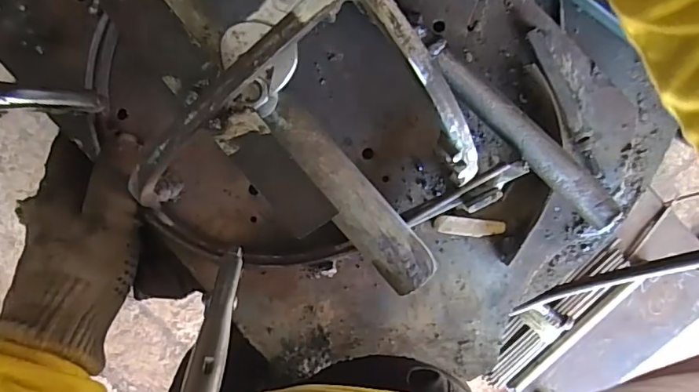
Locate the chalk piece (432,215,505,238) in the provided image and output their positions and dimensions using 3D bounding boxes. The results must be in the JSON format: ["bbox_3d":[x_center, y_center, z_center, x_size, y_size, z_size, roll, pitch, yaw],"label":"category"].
[{"bbox_3d":[0.081,0.021,0.344,0.046,0.005,0.012,7,98,-2],"label":"chalk piece"}]

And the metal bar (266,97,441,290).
[{"bbox_3d":[-0.001,0.002,0.299,0.030,0.011,0.131,-42,97,5],"label":"metal bar"}]

